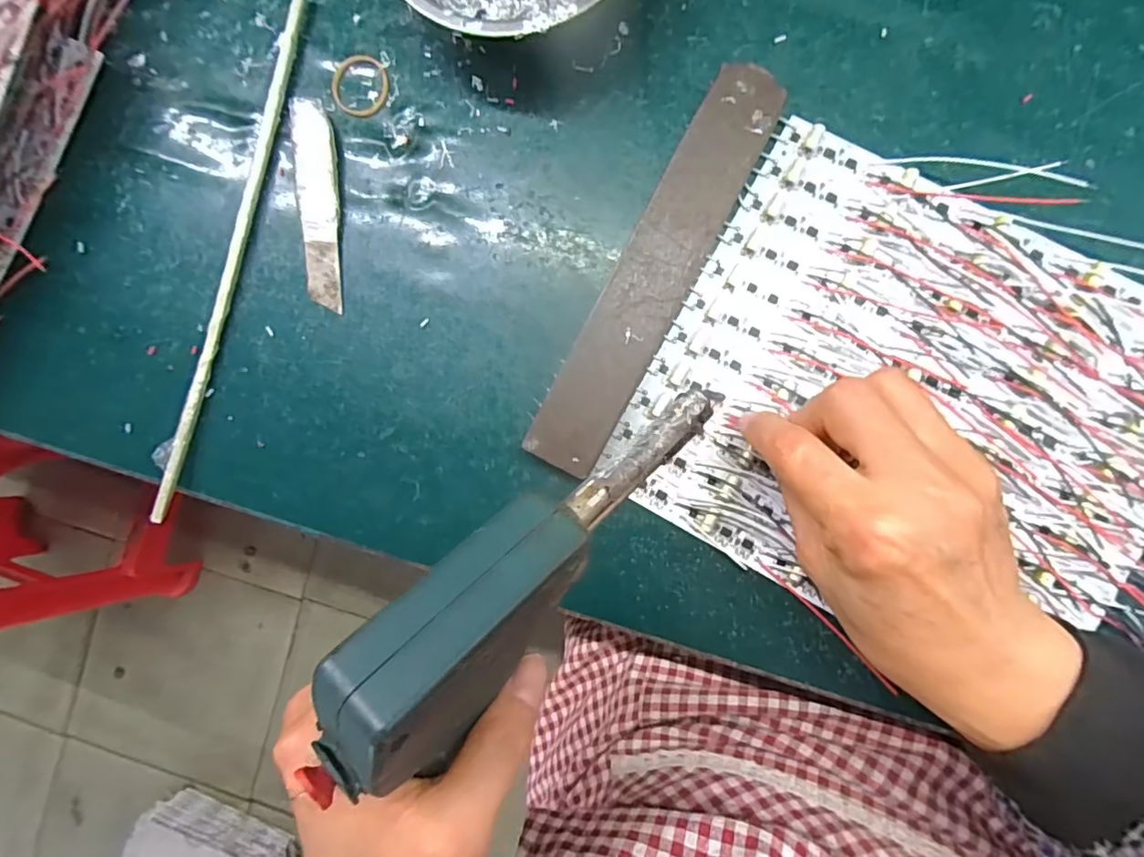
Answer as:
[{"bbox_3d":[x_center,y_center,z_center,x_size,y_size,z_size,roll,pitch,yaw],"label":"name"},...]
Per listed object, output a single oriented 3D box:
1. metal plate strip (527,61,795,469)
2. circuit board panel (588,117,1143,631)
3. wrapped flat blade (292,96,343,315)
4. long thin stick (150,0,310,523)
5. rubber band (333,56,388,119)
[{"bbox_3d":[0.039,-0.072,0.262,0.036,0.018,0.197,28,92,5],"label":"metal plate strip"},{"bbox_3d":[0.156,-0.008,0.256,0.230,0.008,0.195,29,92,5],"label":"circuit board panel"},{"bbox_3d":[-0.129,-0.115,0.285,0.022,0.004,0.107,-6,89,5],"label":"wrapped flat blade"},{"bbox_3d":[-0.176,-0.088,0.288,0.009,0.007,0.279,15,91,5],"label":"long thin stick"},{"bbox_3d":[-0.109,-0.176,0.285,0.031,0.004,0.031,0,89,5],"label":"rubber band"}]

